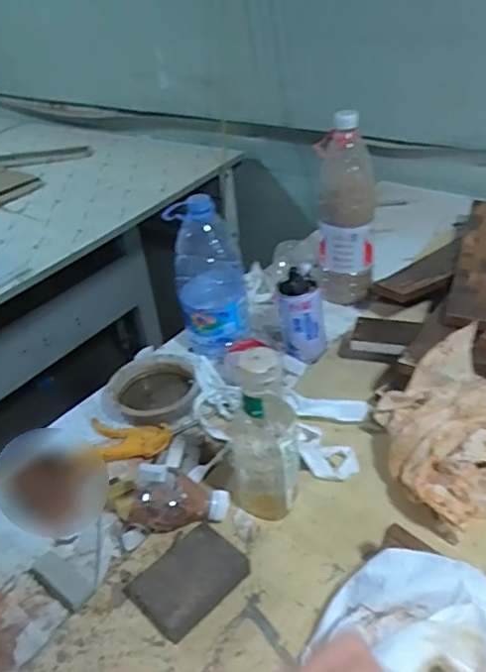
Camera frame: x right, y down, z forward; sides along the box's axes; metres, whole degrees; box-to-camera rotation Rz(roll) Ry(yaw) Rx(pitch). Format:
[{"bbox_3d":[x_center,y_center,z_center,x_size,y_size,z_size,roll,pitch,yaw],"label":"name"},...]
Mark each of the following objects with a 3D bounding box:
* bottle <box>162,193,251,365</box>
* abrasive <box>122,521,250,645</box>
[{"bbox_3d":[-0.048,-0.084,0.853,0.094,0.226,0.076,-19,38,-16],"label":"bottle"},{"bbox_3d":[-0.055,0.239,0.573,0.100,0.031,0.074,-33,44,-31],"label":"abrasive"}]

